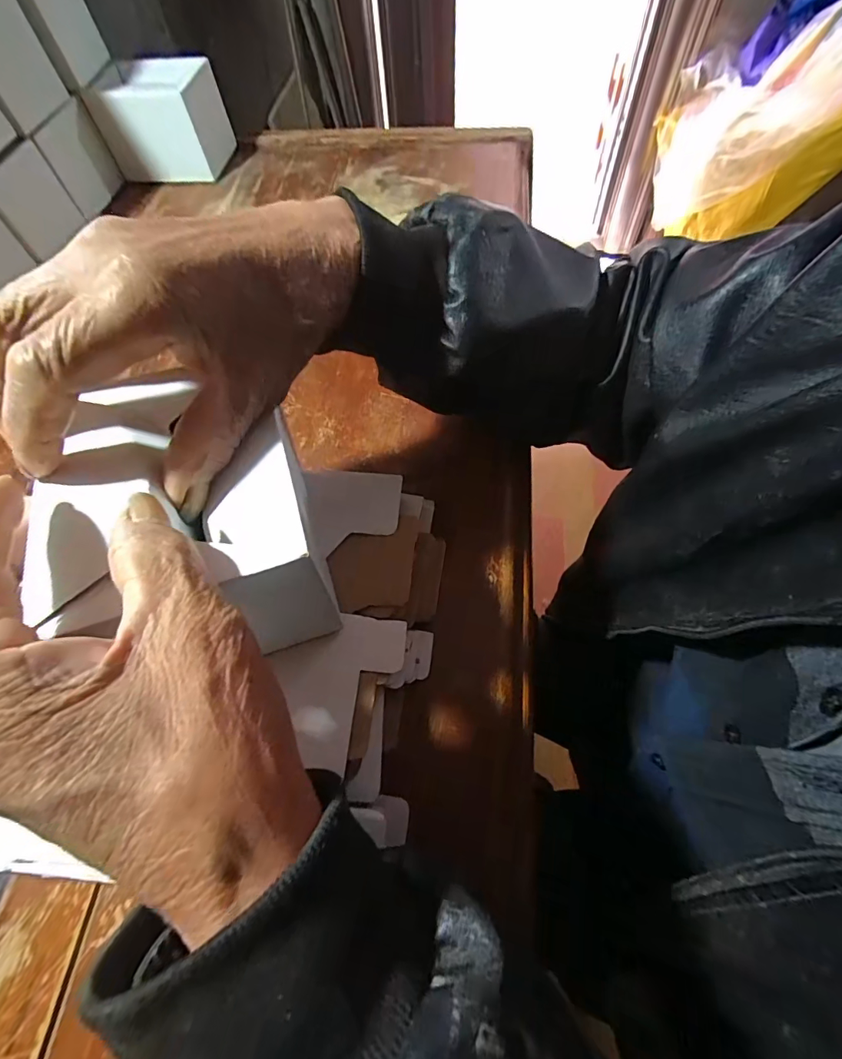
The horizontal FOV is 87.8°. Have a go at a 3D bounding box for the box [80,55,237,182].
[{"bbox_3d":[-0.286,-0.456,0.490,0.116,0.081,0.088,0,61,4],"label":"box"}]

